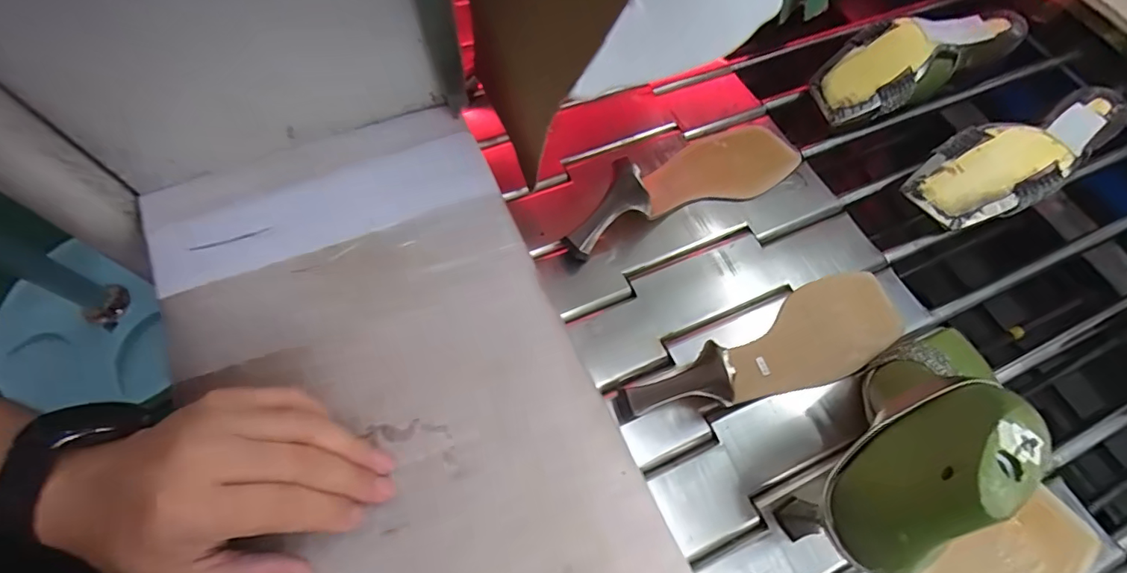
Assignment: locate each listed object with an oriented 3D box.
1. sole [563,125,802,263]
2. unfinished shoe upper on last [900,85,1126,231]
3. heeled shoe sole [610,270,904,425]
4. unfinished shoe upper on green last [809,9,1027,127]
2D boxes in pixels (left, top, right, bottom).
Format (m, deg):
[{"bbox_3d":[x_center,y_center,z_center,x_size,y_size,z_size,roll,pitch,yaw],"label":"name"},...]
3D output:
[{"bbox_3d":[0.109,-0.096,0.436,0.241,0.082,0.076,-23,67,-24],"label":"sole"},{"bbox_3d":[0.424,-0.123,0.452,0.219,0.066,0.084,-27,70,-14],"label":"unfinished shoe upper on last"},{"bbox_3d":[0.167,0.042,0.365,0.243,0.076,0.075,-19,68,-13],"label":"heeled shoe sole"},{"bbox_3d":[0.358,-0.229,0.495,0.217,0.064,0.079,-21,68,-12],"label":"unfinished shoe upper on green last"}]

